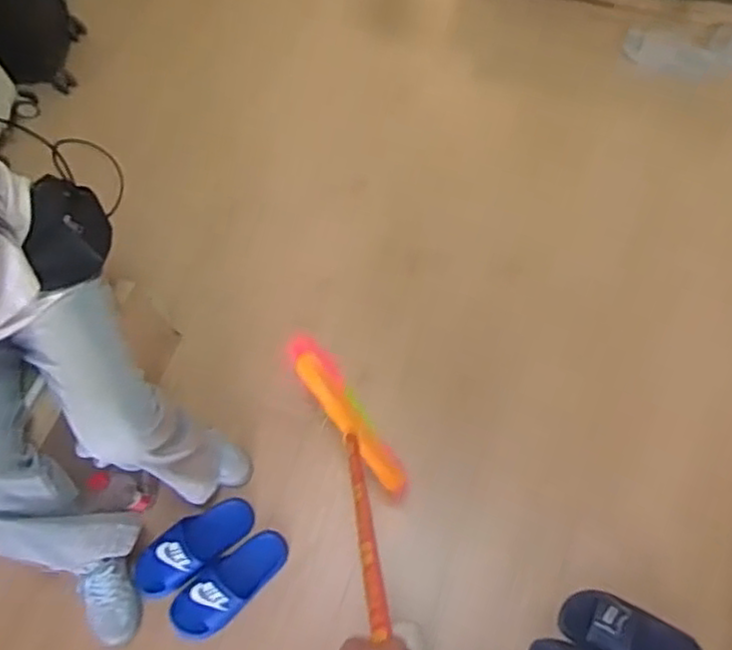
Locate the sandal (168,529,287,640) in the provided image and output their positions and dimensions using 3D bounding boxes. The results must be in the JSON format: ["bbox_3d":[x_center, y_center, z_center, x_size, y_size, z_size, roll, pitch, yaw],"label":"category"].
[{"bbox_3d":[-0.293,0.553,1.482,0.110,0.052,0.274,42,75,18],"label":"sandal"}]

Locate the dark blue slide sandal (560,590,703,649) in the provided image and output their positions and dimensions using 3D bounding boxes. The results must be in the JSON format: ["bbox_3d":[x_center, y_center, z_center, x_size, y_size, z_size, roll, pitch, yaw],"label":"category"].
[{"bbox_3d":[0.548,0.642,1.409,0.286,0.074,0.136,18,69,10],"label":"dark blue slide sandal"}]

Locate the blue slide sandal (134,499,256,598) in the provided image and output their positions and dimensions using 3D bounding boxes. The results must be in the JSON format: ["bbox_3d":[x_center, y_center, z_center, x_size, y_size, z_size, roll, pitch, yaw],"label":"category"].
[{"bbox_3d":[-0.373,0.478,1.506,0.282,0.082,0.109,-37,70,-12],"label":"blue slide sandal"}]

